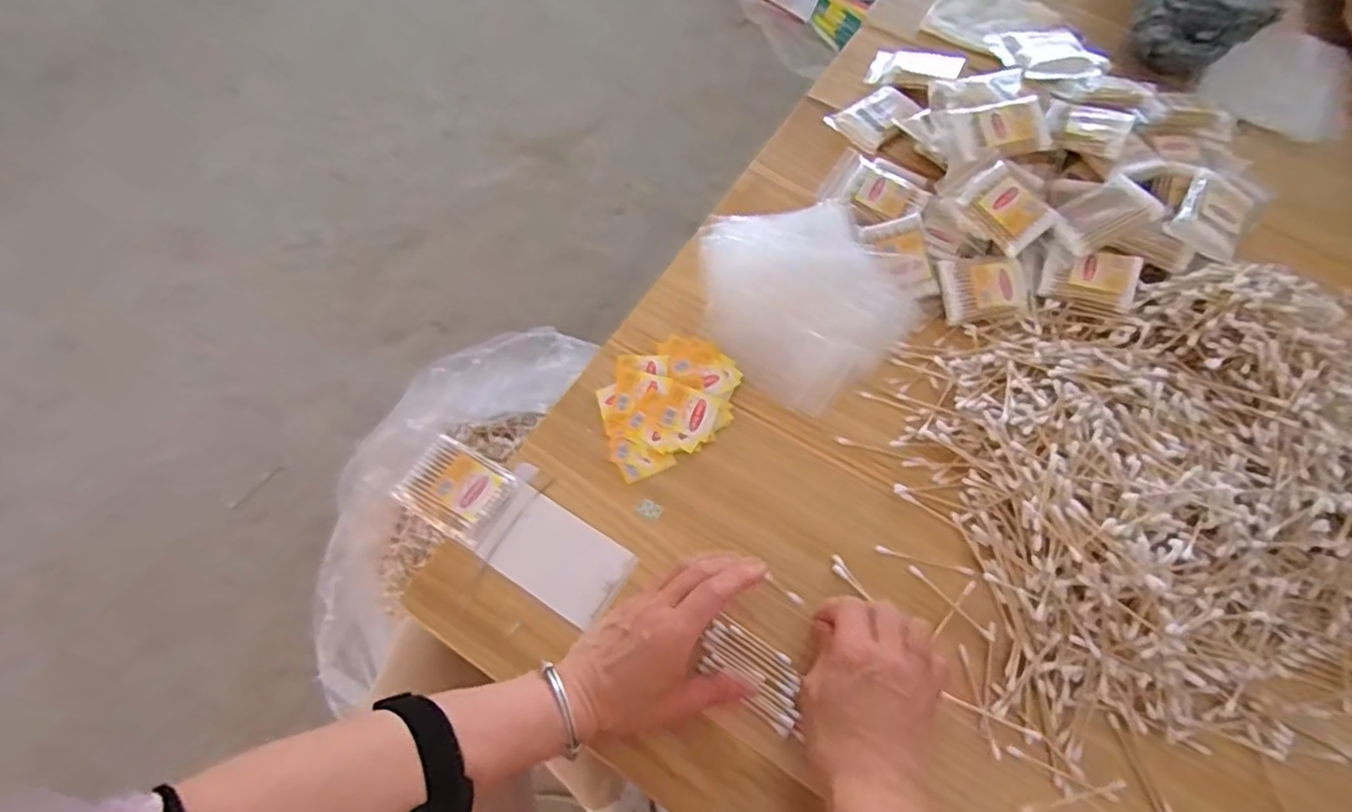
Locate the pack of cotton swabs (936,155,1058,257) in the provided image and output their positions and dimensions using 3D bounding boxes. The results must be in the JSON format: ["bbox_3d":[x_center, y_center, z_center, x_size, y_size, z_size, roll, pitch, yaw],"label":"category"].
[{"bbox_3d":[0.287,-0.182,0.572,0.053,0.021,0.093,-37,76,6],"label":"pack of cotton swabs"}]

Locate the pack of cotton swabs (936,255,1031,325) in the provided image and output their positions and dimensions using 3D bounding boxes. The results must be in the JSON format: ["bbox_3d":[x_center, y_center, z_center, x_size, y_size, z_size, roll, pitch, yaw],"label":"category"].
[{"bbox_3d":[0.264,-0.101,0.550,0.072,0.016,0.056,-7,82,-8],"label":"pack of cotton swabs"}]

